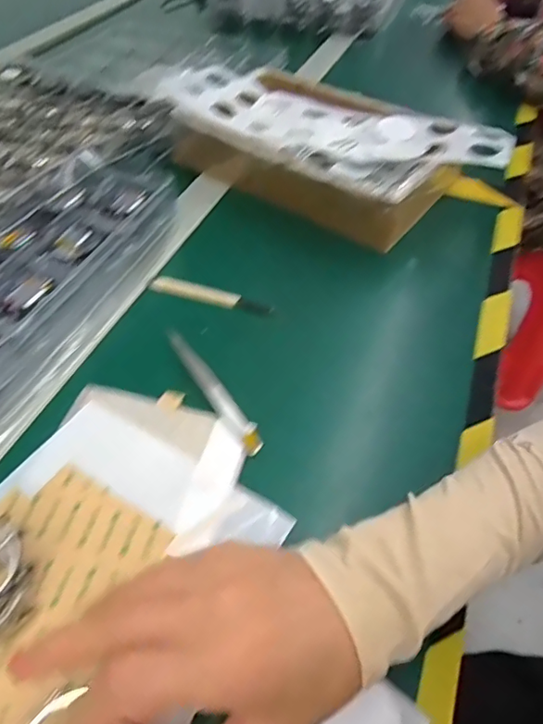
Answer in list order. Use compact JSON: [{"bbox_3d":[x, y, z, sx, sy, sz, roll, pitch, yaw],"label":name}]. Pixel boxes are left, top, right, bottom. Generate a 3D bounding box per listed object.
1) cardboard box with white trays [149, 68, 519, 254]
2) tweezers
[{"bbox_3d":[0.047,-0.236,0.575,0.380,0.068,0.186,32,55,21],"label":"cardboard box with white trays"},{"bbox_3d":[-0.043,0.018,0.392,0.016,0.010,0.123,-26,56,-23],"label":"tweezers"}]

